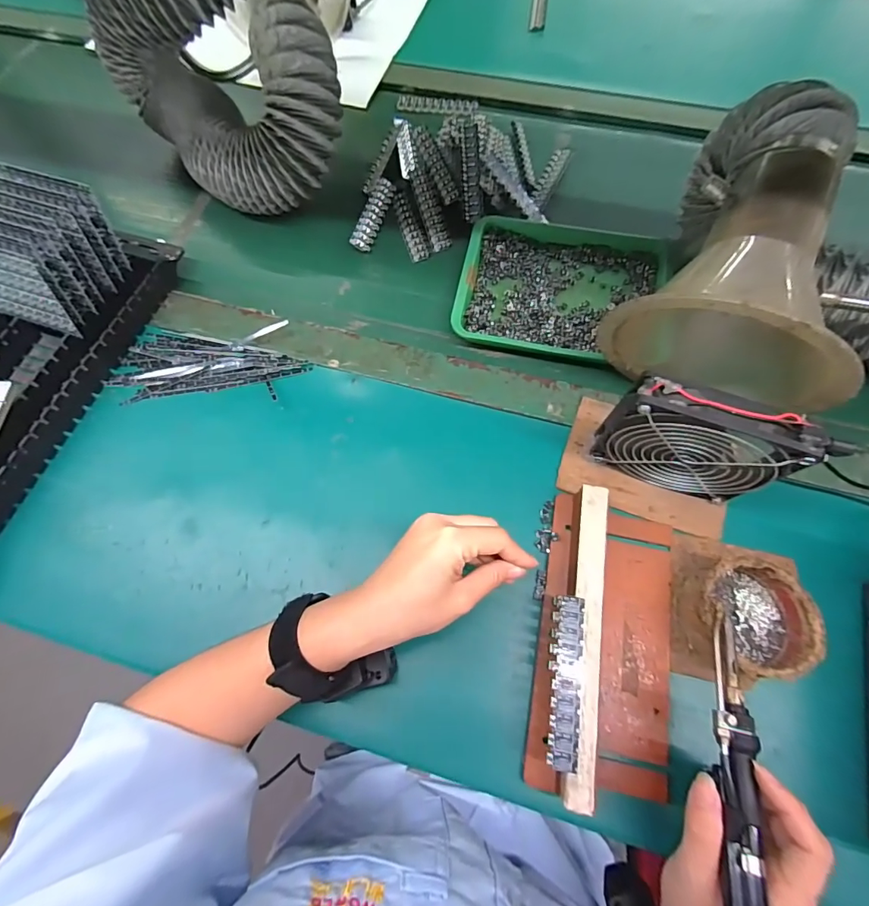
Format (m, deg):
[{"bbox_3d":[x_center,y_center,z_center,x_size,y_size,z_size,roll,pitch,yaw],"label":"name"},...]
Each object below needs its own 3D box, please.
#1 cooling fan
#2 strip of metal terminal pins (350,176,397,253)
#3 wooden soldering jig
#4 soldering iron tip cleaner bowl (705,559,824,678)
[{"bbox_3d":[0.194,-0.003,0.343,0.126,0.125,0.027,17,70,9],"label":"cooling fan"},{"bbox_3d":[-0.073,-0.288,0.529,0.026,0.008,0.113,15,70,8],"label":"strip of metal terminal pins"},{"bbox_3d":[0.134,0.139,0.335,0.099,0.042,0.211,11,69,7],"label":"wooden soldering jig"},{"bbox_3d":[0.242,0.125,0.334,0.072,0.040,0.076,-1,68,2],"label":"soldering iron tip cleaner bowl"}]

